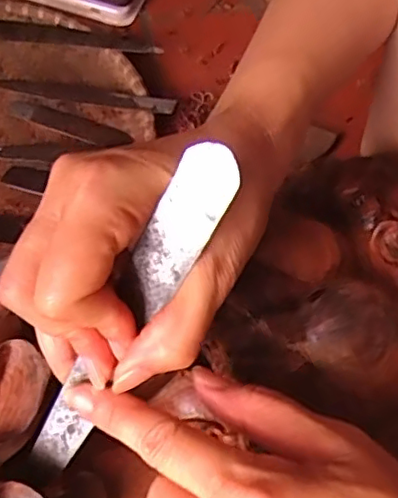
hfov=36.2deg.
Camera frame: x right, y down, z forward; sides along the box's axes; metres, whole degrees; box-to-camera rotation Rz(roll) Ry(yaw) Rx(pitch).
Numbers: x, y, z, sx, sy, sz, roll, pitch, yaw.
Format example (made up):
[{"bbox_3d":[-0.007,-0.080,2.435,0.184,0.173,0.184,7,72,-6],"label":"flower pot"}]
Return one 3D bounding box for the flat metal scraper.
[{"bbox_3d":[-0.028,0.028,0.226,0.020,0.005,0.146,37,111,18],"label":"flat metal scraper"}]

